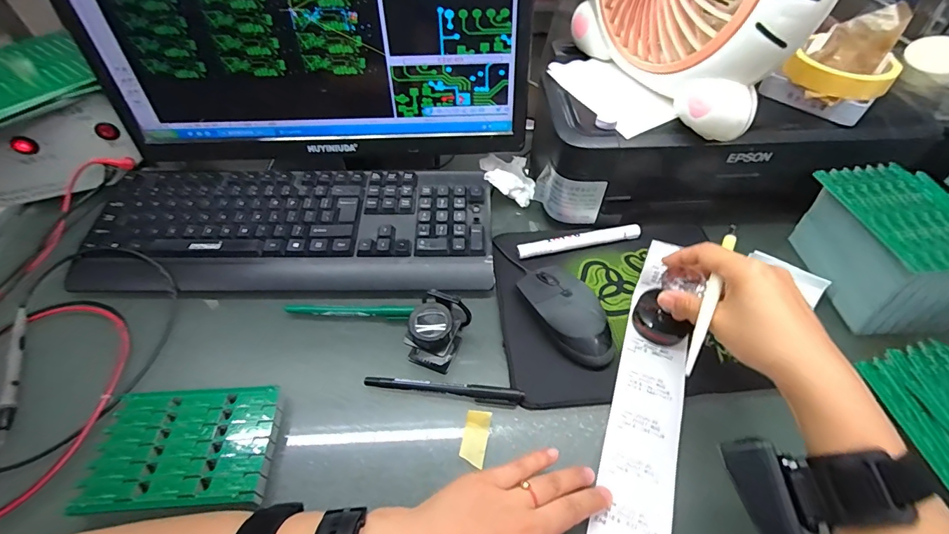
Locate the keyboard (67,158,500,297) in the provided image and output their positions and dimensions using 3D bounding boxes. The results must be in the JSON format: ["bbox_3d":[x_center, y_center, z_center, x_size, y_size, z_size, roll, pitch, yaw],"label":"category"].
[{"bbox_3d":[-0.202,-0.046,0.482,0.439,0.038,0.171,0,50,0],"label":"keyboard"}]

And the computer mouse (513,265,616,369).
[{"bbox_3d":[0.087,0.043,0.406,0.055,0.037,0.112,-18,53,-14],"label":"computer mouse"}]

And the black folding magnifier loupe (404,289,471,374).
[{"bbox_3d":[-0.034,0.053,0.387,0.045,0.051,0.061,16,52,13],"label":"black folding magnifier loupe"}]

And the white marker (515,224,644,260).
[{"bbox_3d":[0.118,-0.029,0.481,0.142,0.014,0.017,-10,51,-8],"label":"white marker"}]

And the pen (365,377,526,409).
[{"bbox_3d":[-0.027,0.109,0.374,0.137,0.011,0.013,5,50,4],"label":"pen"}]

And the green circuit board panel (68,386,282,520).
[{"bbox_3d":[-0.223,0.139,0.330,0.127,0.014,0.091,-2,50,-2],"label":"green circuit board panel"}]

